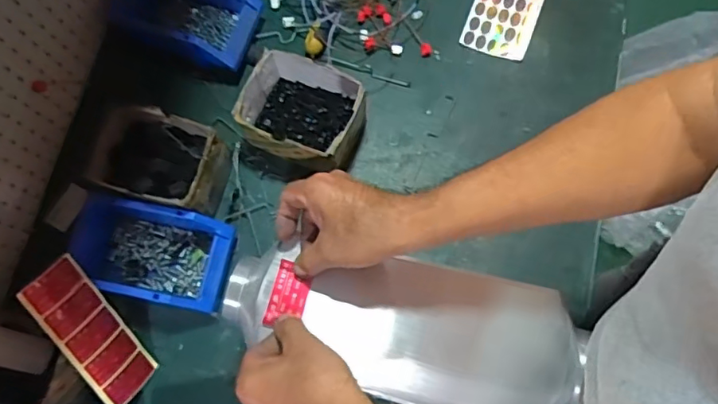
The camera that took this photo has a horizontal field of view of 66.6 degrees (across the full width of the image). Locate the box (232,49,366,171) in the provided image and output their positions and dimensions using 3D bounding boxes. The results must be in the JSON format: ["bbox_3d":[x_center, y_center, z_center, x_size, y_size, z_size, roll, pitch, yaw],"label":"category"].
[{"bbox_3d":[-0.074,-0.116,0.731,0.151,0.094,0.120,22,76,8],"label":"box"}]

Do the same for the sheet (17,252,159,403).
[{"bbox_3d":[-0.311,0.154,0.640,0.011,0.075,0.184,-13,116,28],"label":"sheet"}]

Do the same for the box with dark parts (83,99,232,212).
[{"bbox_3d":[-0.259,-0.052,0.717,0.164,0.097,0.116,15,76,8],"label":"box with dark parts"}]

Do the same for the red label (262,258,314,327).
[{"bbox_3d":[-0.066,0.088,0.518,0.034,0.005,0.061,14,77,9],"label":"red label"}]

